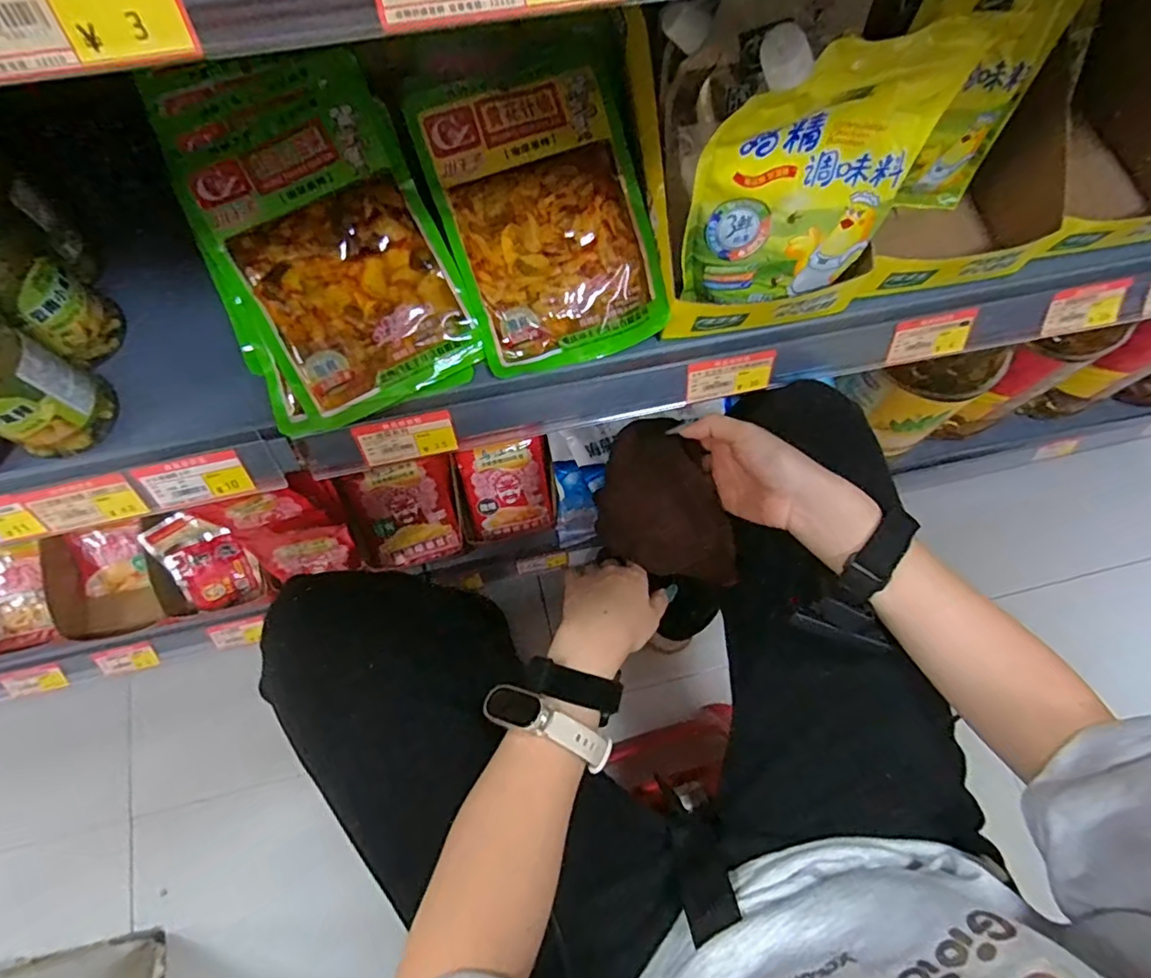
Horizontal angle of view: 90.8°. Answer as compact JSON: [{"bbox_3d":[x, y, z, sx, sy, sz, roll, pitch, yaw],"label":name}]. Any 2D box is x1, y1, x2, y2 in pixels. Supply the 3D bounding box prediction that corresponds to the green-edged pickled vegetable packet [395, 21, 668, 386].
[{"bbox_3d":[-0.020,-0.192,0.392,0.141,0.016,0.202,-19,100,-3],"label":"green-edged pickled vegetable packet"}]

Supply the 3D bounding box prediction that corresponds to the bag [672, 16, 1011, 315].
[{"bbox_3d":[0.140,-0.175,0.332,0.131,0.151,0.041,-9,74,-5],"label":"bag"}]

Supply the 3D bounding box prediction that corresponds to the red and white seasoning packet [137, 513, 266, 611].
[{"bbox_3d":[-0.445,0.086,0.688,0.079,0.028,0.132,-38,98,-18],"label":"red and white seasoning packet"}]

